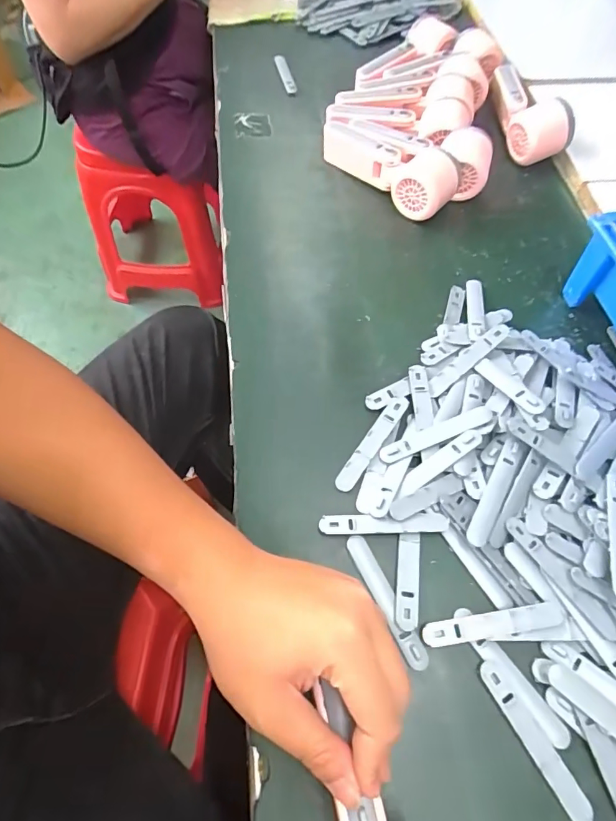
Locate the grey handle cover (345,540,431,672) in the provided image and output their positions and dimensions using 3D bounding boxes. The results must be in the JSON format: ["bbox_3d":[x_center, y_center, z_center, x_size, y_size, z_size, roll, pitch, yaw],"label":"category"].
[{"bbox_3d":[0.055,0.132,0.323,0.014,0.007,0.094,-24,66,-15],"label":"grey handle cover"}]

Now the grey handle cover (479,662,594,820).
[{"bbox_3d":[0.141,0.205,0.288,0.015,0.004,0.094,-26,67,-16],"label":"grey handle cover"}]

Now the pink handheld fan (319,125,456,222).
[{"bbox_3d":[0.085,-0.273,0.526,0.168,0.058,0.063,37,66,16],"label":"pink handheld fan"}]

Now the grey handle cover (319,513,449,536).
[{"bbox_3d":[0.057,0.085,0.347,0.094,0.004,0.015,1,62,-3],"label":"grey handle cover"}]

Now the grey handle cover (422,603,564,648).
[{"bbox_3d":[0.125,0.145,0.313,0.094,0.010,0.016,-6,63,-6],"label":"grey handle cover"}]

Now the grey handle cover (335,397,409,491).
[{"bbox_3d":[0.053,0.025,0.378,0.016,0.008,0.094,34,65,14],"label":"grey handle cover"}]

